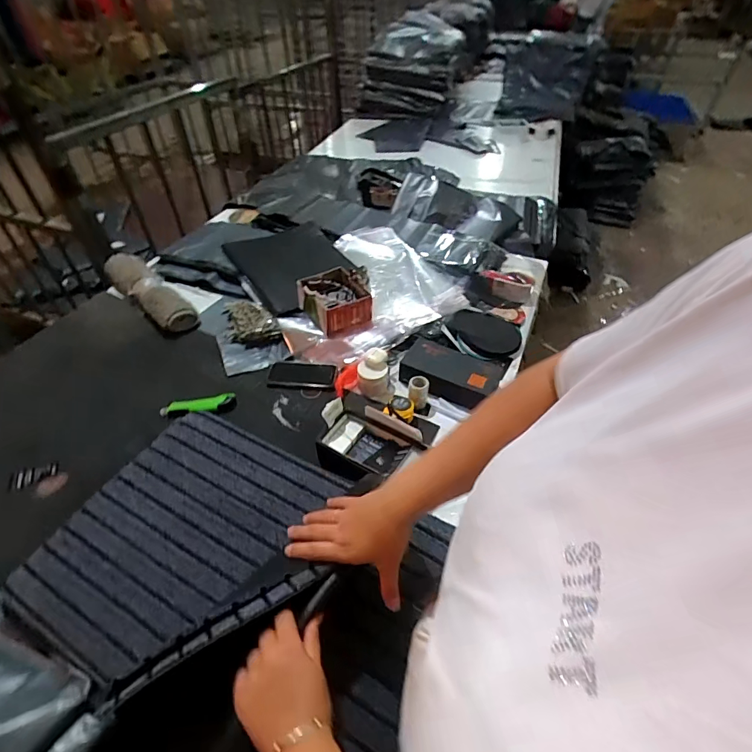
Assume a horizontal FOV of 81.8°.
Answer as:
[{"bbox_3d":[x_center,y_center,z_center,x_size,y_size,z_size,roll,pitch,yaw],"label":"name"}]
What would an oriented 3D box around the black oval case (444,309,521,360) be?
[{"bbox_3d":[0.283,-0.112,1.112,0.194,0.037,0.170,-15,46,-15],"label":"black oval case"}]

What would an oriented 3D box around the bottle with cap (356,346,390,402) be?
[{"bbox_3d":[-0.007,0.001,0.998,0.069,0.103,0.085,-2,44,-2],"label":"bottle with cap"}]

